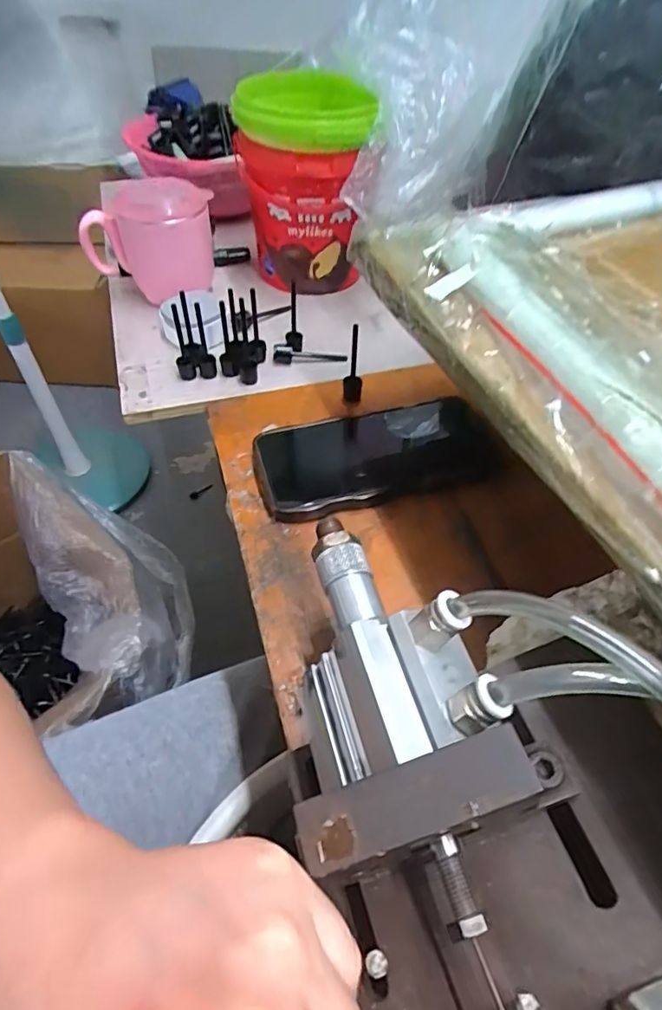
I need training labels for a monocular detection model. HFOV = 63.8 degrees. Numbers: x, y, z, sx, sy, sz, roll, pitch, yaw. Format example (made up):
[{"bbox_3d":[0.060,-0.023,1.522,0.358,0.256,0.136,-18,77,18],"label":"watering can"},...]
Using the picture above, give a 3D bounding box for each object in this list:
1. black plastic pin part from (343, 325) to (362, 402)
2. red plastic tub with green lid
[{"bbox_3d":[0.018,-0.106,0.405,0.015,0.067,0.012,7,50,4],"label":"black plastic pin part"},{"bbox_3d":[-0.027,-0.289,0.499,0.109,0.157,0.121,-9,51,-9],"label":"red plastic tub with green lid"}]

